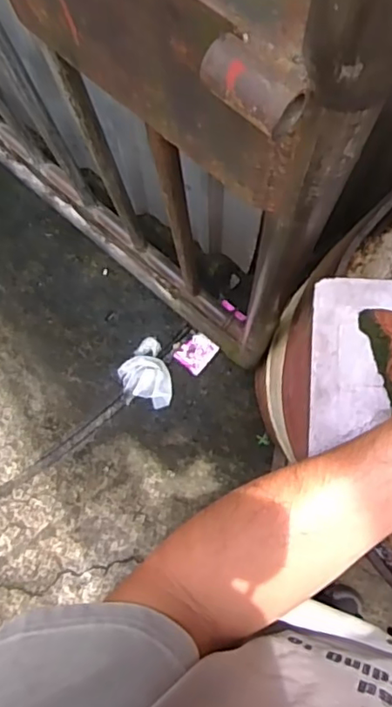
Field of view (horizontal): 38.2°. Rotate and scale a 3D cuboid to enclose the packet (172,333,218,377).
[{"bbox_3d":[0.002,-0.003,1.488,0.085,0.006,0.098,41,87,9],"label":"packet"}]

